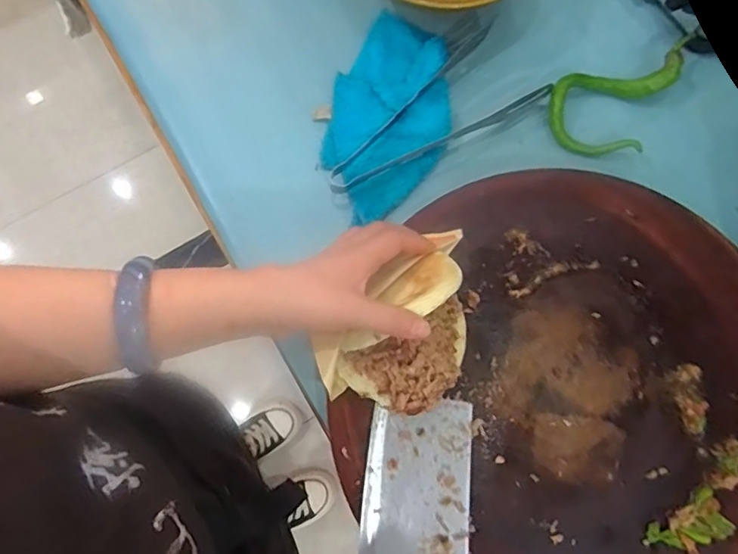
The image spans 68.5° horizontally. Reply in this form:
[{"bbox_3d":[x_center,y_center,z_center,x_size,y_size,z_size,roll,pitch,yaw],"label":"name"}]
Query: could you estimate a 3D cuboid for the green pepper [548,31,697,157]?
[{"bbox_3d":[0.252,-0.168,0.523,0.156,0.026,0.087,-17,78,-4],"label":"green pepper"}]

